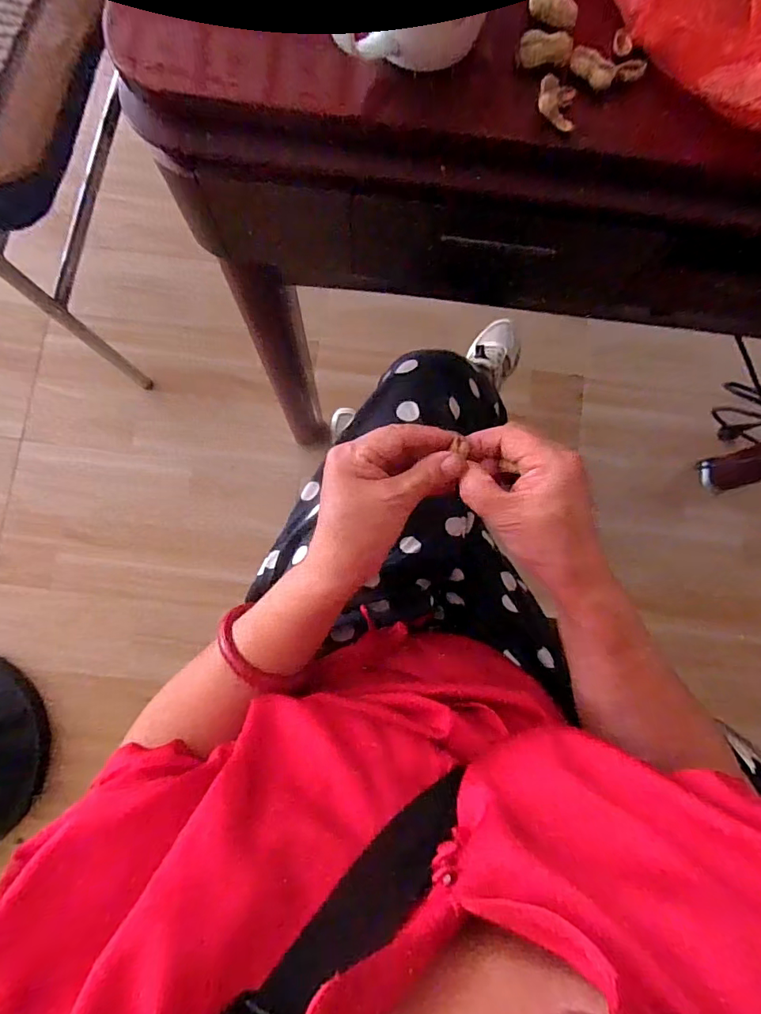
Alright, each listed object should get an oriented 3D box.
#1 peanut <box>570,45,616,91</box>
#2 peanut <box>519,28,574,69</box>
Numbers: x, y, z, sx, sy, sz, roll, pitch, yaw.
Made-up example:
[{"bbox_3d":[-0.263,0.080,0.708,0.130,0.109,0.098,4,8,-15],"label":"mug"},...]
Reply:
[{"bbox_3d":[0.125,-0.259,0.293,0.029,0.008,0.011,41,83,4],"label":"peanut"},{"bbox_3d":[0.098,-0.271,0.294,0.031,0.010,0.012,1,82,-1],"label":"peanut"}]

